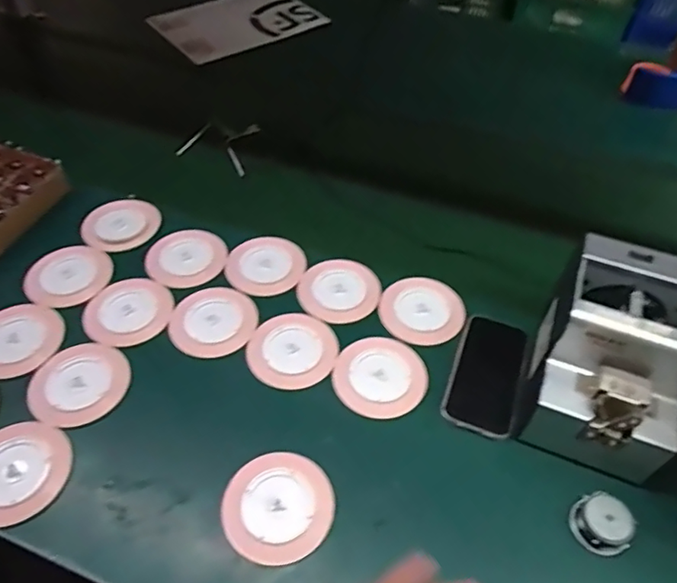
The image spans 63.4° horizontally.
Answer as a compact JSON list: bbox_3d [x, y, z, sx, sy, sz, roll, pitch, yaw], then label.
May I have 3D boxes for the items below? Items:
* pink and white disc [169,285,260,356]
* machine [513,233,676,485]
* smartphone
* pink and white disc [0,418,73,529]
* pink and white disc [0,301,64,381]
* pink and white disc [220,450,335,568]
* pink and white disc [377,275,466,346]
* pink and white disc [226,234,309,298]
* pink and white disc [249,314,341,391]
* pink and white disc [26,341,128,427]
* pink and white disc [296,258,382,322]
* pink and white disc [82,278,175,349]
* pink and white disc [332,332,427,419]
[{"bbox_3d":[-0.150,0.033,0.659,0.100,0.011,0.100,1,49,-2],"label":"pink and white disc"},{"bbox_3d":[0.271,0.068,0.547,0.125,0.151,0.171,19,51,14],"label":"machine"},{"bbox_3d":[0.166,0.089,0.607,0.071,0.007,0.140,14,53,20],"label":"smartphone"},{"bbox_3d":[-0.320,0.174,0.536,0.100,0.005,0.101,1,49,-2],"label":"pink and white disc"},{"bbox_3d":[-0.374,0.055,0.632,0.095,0.016,0.099,1,49,-2],"label":"pink and white disc"},{"bbox_3d":[-0.058,0.201,0.516,0.100,0.009,0.099,1,49,-2],"label":"pink and white disc"},{"bbox_3d":[0.101,0.021,0.671,0.102,0.011,0.094,1,49,-2],"label":"pink and white disc"},{"bbox_3d":[-0.094,-0.038,0.711,0.100,0.016,0.087,-1,49,-3],"label":"pink and white disc"},{"bbox_3d":[-0.053,0.067,0.634,0.100,0.008,0.097,1,49,-2],"label":"pink and white disc"},{"bbox_3d":[-0.284,0.099,0.600,0.100,0.004,0.099,1,49,-2],"label":"pink and white disc"},{"bbox_3d":[0.001,-0.005,0.690,0.101,0.011,0.093,1,49,-2],"label":"pink and white disc"},{"bbox_3d":[-0.253,0.024,0.664,0.100,0.007,0.095,1,49,-2],"label":"pink and white disc"},{"bbox_3d":[0.044,0.094,0.609,0.096,0.016,0.099,1,49,-2],"label":"pink and white disc"}]

